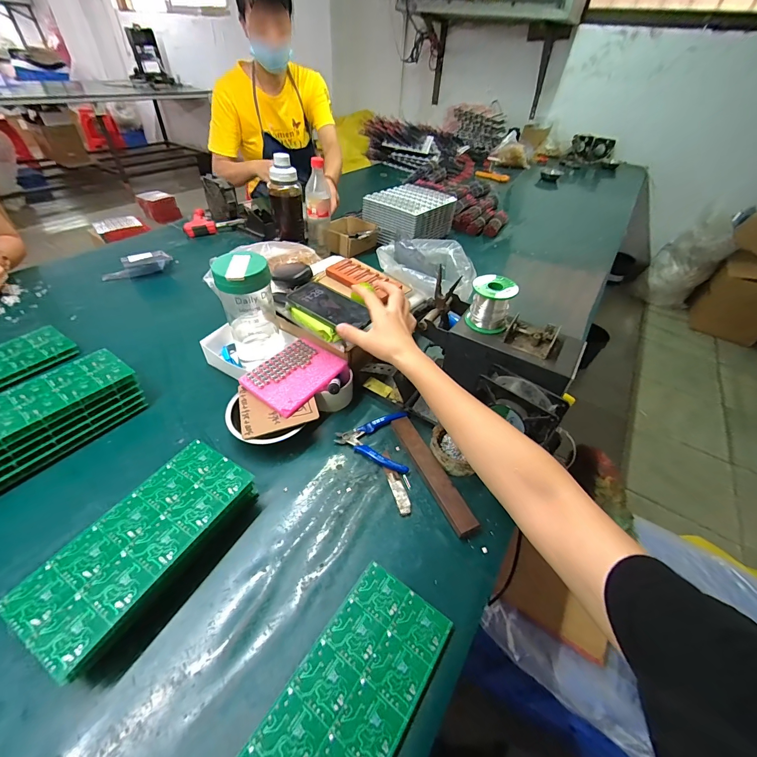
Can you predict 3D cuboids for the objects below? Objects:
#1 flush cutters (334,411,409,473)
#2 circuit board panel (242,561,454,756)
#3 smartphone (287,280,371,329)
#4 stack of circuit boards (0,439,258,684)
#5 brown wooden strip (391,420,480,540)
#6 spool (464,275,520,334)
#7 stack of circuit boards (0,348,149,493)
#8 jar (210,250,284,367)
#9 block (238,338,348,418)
[{"bbox_3d":[-0.010,0.094,0.532,0.109,0.018,0.105,3,43,1],"label":"flush cutters"},{"bbox_3d":[-0.027,0.303,0.317,0.105,0.004,0.224,27,49,24],"label":"circuit board panel"},{"bbox_3d":[-0.083,-0.127,0.581,0.153,0.010,0.080,29,49,25],"label":"smartphone"},{"bbox_3d":[-0.257,0.189,0.391,0.112,0.058,0.228,22,47,19],"label":"stack of circuit boards"},{"bbox_3d":[0.075,0.134,0.495,0.032,0.019,0.193,-16,46,-18],"label":"brown wooden strip"},{"bbox_3d":[0.171,-0.114,0.522,0.062,0.072,0.067,16,45,12],"label":"spool"},{"bbox_3d":[-0.492,0.055,0.509,0.115,0.073,0.226,28,49,25],"label":"stack of circuit boards"},{"bbox_3d":[-0.216,-0.112,0.583,0.084,0.188,0.092,-13,46,-16],"label":"jar"},{"bbox_3d":[-0.134,-0.009,0.558,0.108,0.017,0.140,29,49,25],"label":"block"}]

